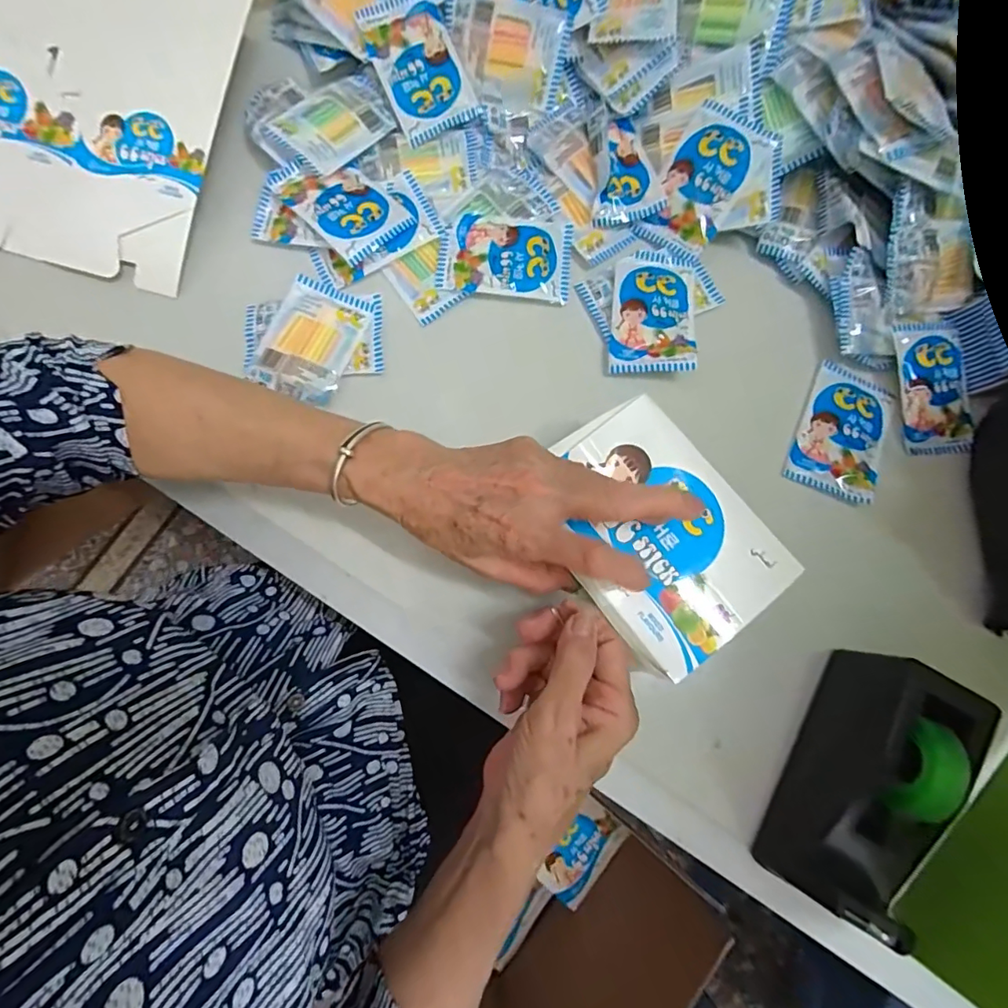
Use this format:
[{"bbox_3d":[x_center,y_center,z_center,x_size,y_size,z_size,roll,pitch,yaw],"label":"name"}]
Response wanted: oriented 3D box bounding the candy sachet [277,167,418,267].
[{"bbox_3d":[-0.122,-0.232,0.395,0.064,0.014,0.091,-44,83,-9],"label":"candy sachet"}]

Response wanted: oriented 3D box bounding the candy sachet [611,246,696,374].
[{"bbox_3d":[0.117,-0.154,0.395,0.063,0.016,0.110,6,79,0],"label":"candy sachet"}]

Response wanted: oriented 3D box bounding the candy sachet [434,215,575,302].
[{"bbox_3d":[0.001,-0.196,0.398,0.103,0.006,0.066,5,79,0],"label":"candy sachet"}]

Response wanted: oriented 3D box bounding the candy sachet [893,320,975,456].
[{"bbox_3d":[0.335,-0.091,0.391,0.057,0.019,0.099,-7,79,-3],"label":"candy sachet"}]

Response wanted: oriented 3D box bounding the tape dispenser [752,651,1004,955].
[{"bbox_3d":[0.220,0.167,0.304,0.062,0.079,0.148,29,80,4],"label":"tape dispenser"}]

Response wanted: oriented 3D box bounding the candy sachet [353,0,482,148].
[{"bbox_3d":[-0.069,-0.357,0.410,0.065,0.010,0.105,-25,99,-1],"label":"candy sachet"}]

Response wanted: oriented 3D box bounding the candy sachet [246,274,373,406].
[{"bbox_3d":[-0.144,-0.122,0.379,0.063,0.013,0.090,21,79,3],"label":"candy sachet"}]

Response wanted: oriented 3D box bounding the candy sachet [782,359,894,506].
[{"bbox_3d":[0.262,-0.055,0.388,0.064,0.008,0.102,25,79,3],"label":"candy sachet"}]

